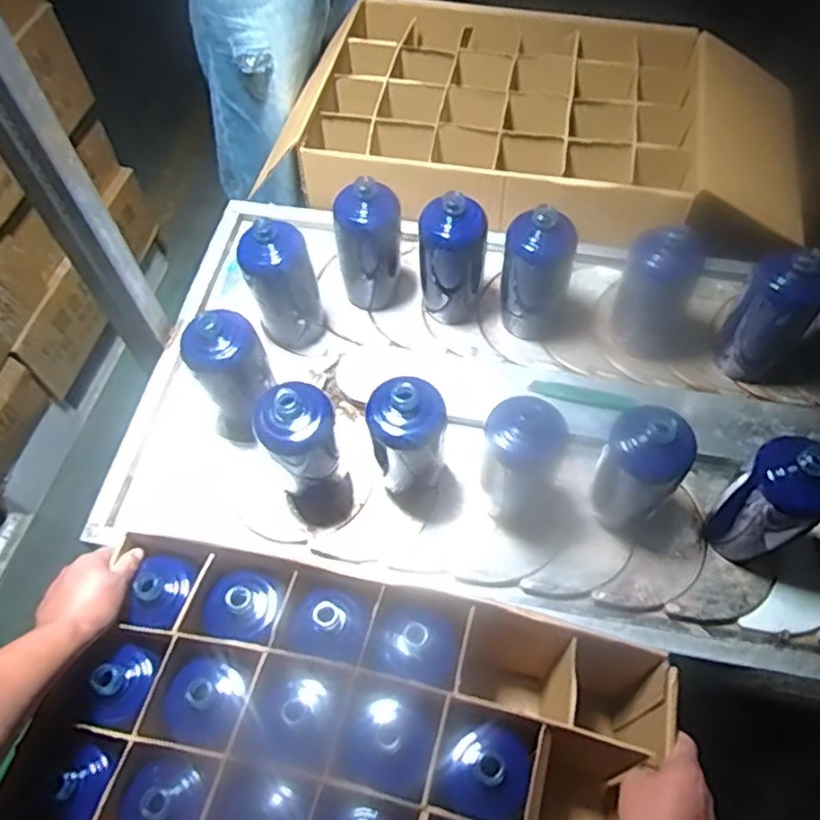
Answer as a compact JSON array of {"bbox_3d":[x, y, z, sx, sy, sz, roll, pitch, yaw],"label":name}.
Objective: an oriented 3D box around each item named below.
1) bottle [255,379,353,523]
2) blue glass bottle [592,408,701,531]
[{"bbox_3d":[-0.107,0.053,0.740,0.073,0.195,0.078,-1,61,2],"label":"bottle"},{"bbox_3d":[0.232,0.066,0.712,0.085,0.177,0.074,36,69,20],"label":"blue glass bottle"}]

